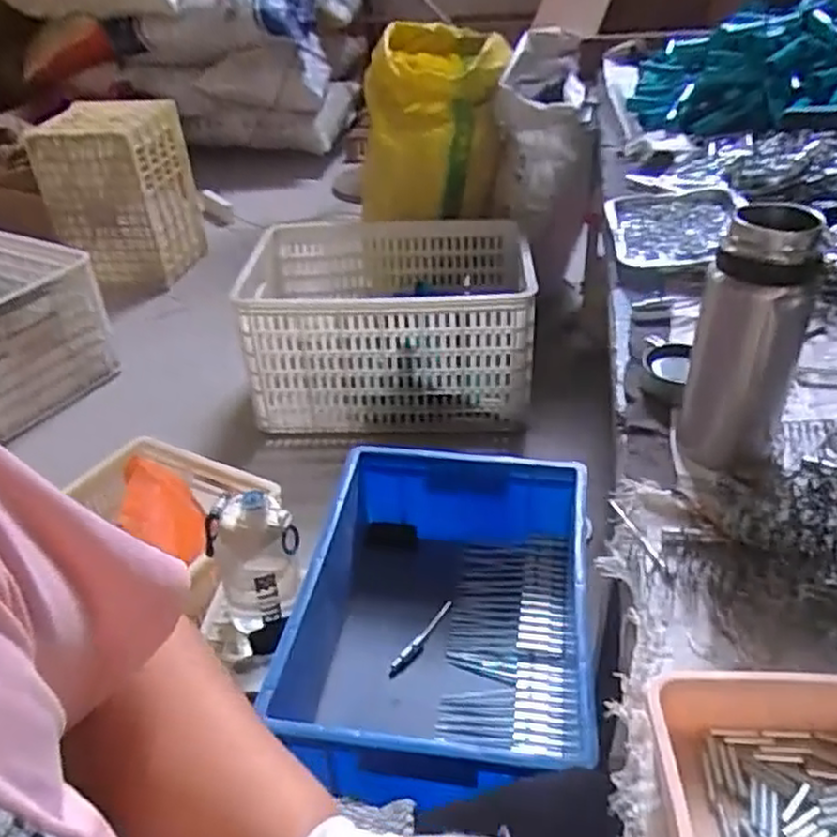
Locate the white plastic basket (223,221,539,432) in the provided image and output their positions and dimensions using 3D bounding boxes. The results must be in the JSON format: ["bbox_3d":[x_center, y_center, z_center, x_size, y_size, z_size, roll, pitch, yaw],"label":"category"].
[{"bbox_3d":[-0.067,-0.238,1.756,0.644,0.316,0.467,0,36,5],"label":"white plastic basket"}]

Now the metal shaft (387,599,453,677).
[{"bbox_3d":[0.004,0.260,0.868,0.020,0.015,0.115,21,43,31],"label":"metal shaft"}]

